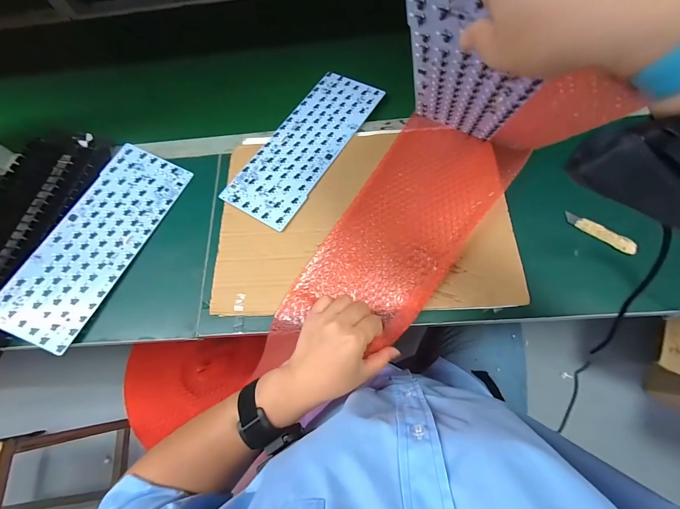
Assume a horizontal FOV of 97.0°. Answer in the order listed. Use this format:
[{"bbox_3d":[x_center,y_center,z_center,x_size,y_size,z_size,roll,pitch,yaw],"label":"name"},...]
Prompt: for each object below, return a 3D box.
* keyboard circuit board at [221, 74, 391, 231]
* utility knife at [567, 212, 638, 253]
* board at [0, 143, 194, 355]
[{"bbox_3d":[-0.054,-0.184,0.491,0.122,0.010,0.306,30,74,15],"label":"keyboard circuit board"},{"bbox_3d":[0.344,-0.029,0.399,0.087,0.015,0.016,33,75,16],"label":"utility knife"},{"bbox_3d":[-0.360,-0.026,0.447,0.124,0.006,0.308,26,70,-1],"label":"board"}]

